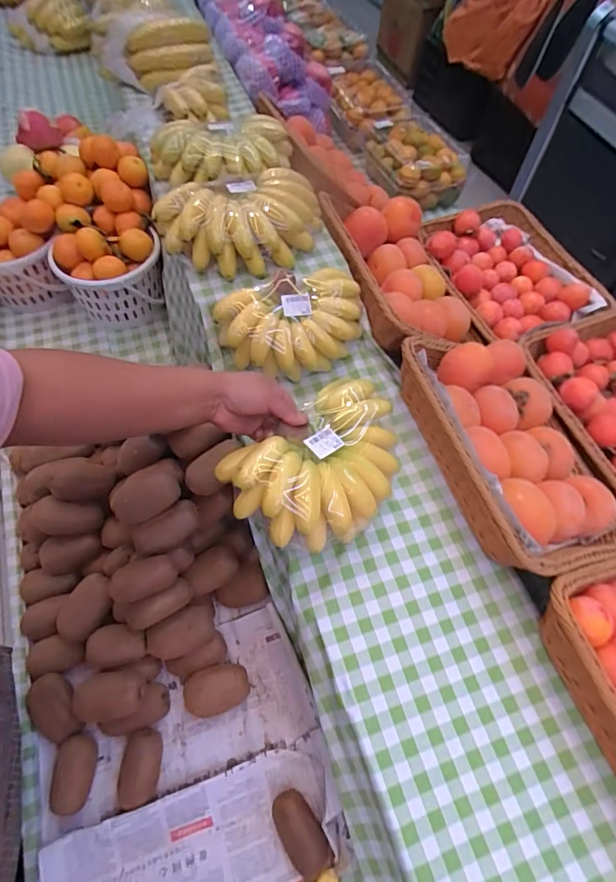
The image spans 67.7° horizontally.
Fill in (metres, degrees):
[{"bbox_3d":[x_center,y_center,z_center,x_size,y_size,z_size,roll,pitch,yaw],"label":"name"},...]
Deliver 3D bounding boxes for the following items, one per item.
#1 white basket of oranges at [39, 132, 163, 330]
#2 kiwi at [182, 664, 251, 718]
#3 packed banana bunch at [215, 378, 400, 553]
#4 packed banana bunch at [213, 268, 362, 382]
[{"bbox_3d":[-0.315,-0.313,0.715,0.162,0.205,0.167,-12,62,-9],"label":"white basket of oranges"},{"bbox_3d":[-0.116,0.318,0.587,0.080,0.039,0.052,-12,61,-9],"label":"kiwi"},{"bbox_3d":[0.020,0.034,0.520,0.209,0.075,0.150,-37,88,-26],"label":"packed banana bunch"},{"bbox_3d":[-0.019,-0.156,0.625,0.194,0.057,0.135,-21,102,-14],"label":"packed banana bunch"}]

